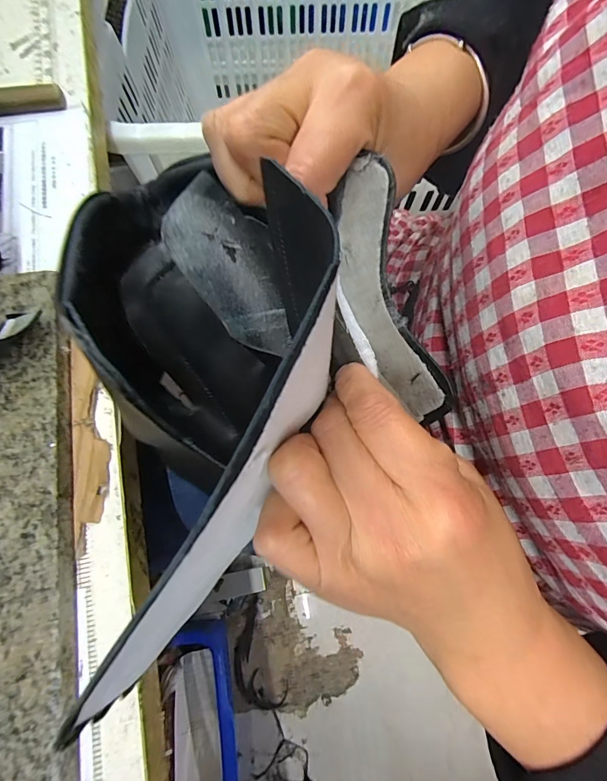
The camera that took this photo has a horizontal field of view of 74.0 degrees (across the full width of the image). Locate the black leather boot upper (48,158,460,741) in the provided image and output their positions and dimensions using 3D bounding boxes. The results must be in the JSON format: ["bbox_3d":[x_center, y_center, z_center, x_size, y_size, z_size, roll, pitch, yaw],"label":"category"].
[{"bbox_3d":[-0.025,-0.005,0.197,0.158,0.110,0.215,-15,75,-4],"label":"black leather boot upper"}]

